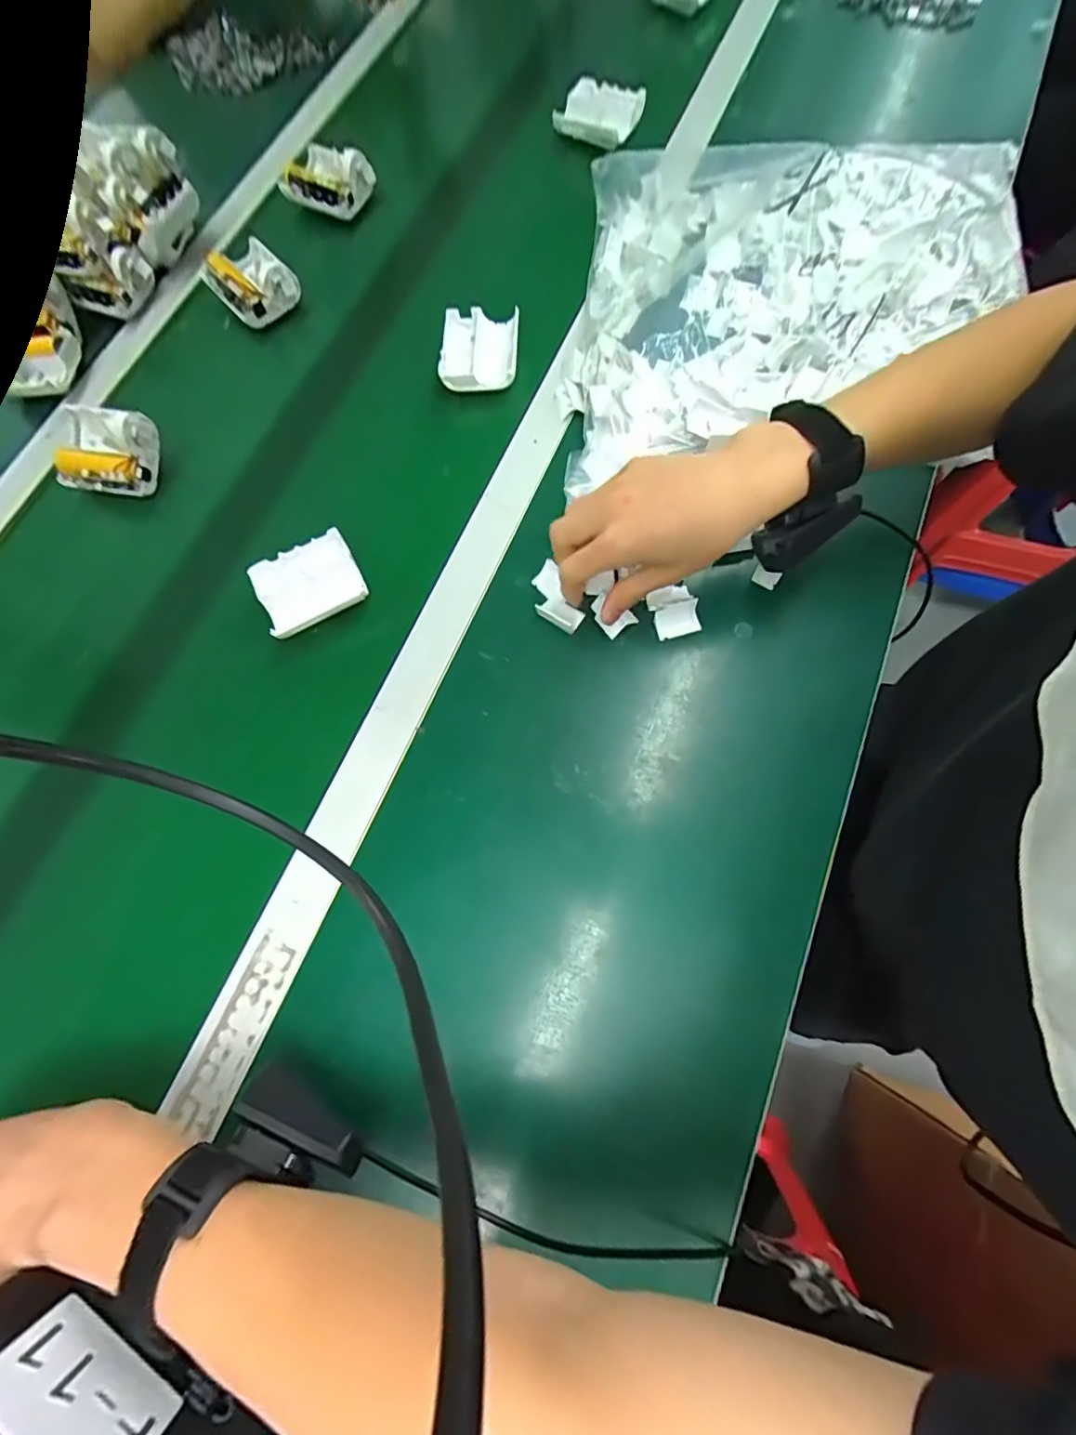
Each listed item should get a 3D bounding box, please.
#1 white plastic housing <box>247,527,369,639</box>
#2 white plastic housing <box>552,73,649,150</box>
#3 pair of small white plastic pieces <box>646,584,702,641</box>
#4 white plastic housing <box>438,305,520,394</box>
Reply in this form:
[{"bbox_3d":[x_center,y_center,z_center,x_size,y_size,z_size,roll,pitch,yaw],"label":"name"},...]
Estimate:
[{"bbox_3d":[-0.183,-0.108,0.438,0.079,0.012,0.066,-28,73,-5],"label":"white plastic housing"},{"bbox_3d":[0.065,-0.670,0.607,0.089,0.035,0.054,27,75,9],"label":"white plastic housing"},{"bbox_3d":[0.104,-0.081,0.418,0.033,0.007,0.038,-18,89,10],"label":"pair of small white plastic pieces"},{"bbox_3d":[-0.053,-0.338,0.503,0.069,0.017,0.083,2,73,4],"label":"white plastic housing"}]

